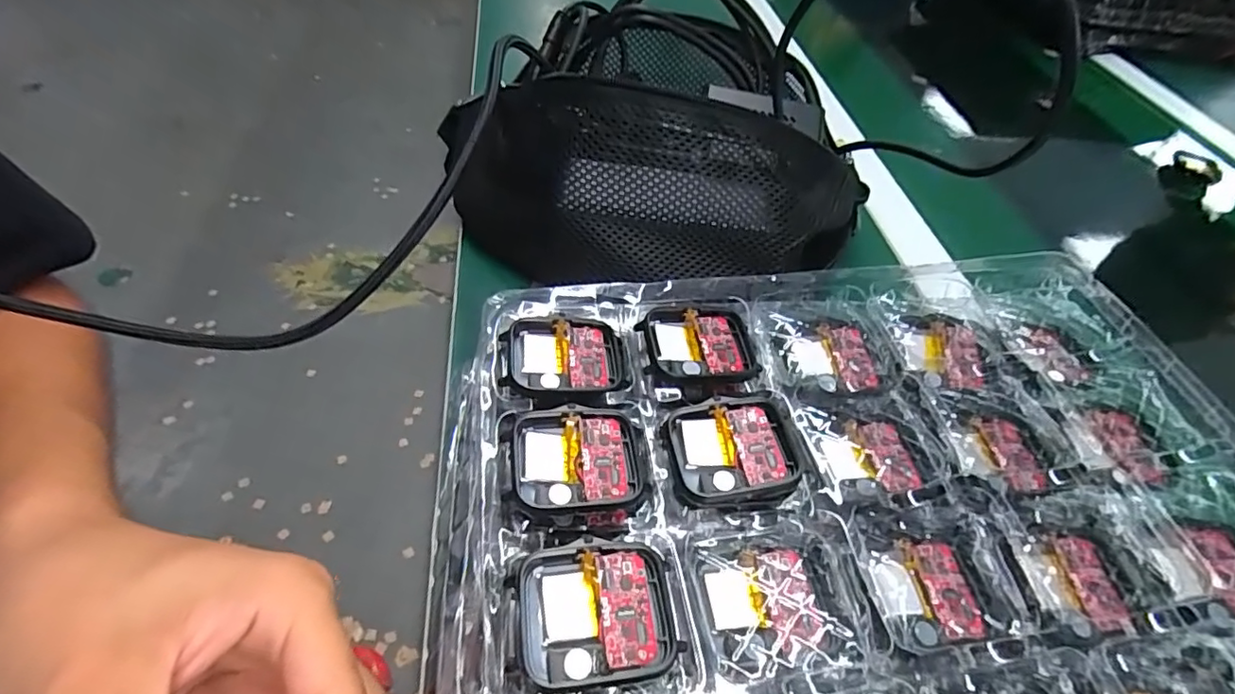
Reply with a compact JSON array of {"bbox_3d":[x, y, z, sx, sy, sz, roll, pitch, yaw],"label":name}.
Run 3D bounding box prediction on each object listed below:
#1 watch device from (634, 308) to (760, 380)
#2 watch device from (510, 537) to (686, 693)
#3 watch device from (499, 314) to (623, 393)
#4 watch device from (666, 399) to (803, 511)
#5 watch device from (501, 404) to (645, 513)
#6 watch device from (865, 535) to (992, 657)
[{"bbox_3d":[0.034,-0.001,0.236,0.047,0.006,0.037,0,51,-8],"label":"watch device"},{"bbox_3d":[-0.006,0.078,0.166,0.045,0.014,0.038,-2,52,-7],"label":"watch device"},{"bbox_3d":[-0.021,0.004,0.225,0.046,0.007,0.037,-1,51,-9],"label":"watch device"},{"bbox_3d":[0.042,0.038,0.204,0.045,0.006,0.041,-1,51,-9],"label":"watch device"},{"bbox_3d":[-0.014,0.039,0.196,0.046,0.006,0.037,-2,51,-10],"label":"watch device"},{"bbox_3d":[0.104,0.082,0.189,0.038,0.008,0.033,-2,51,-10],"label":"watch device"}]

